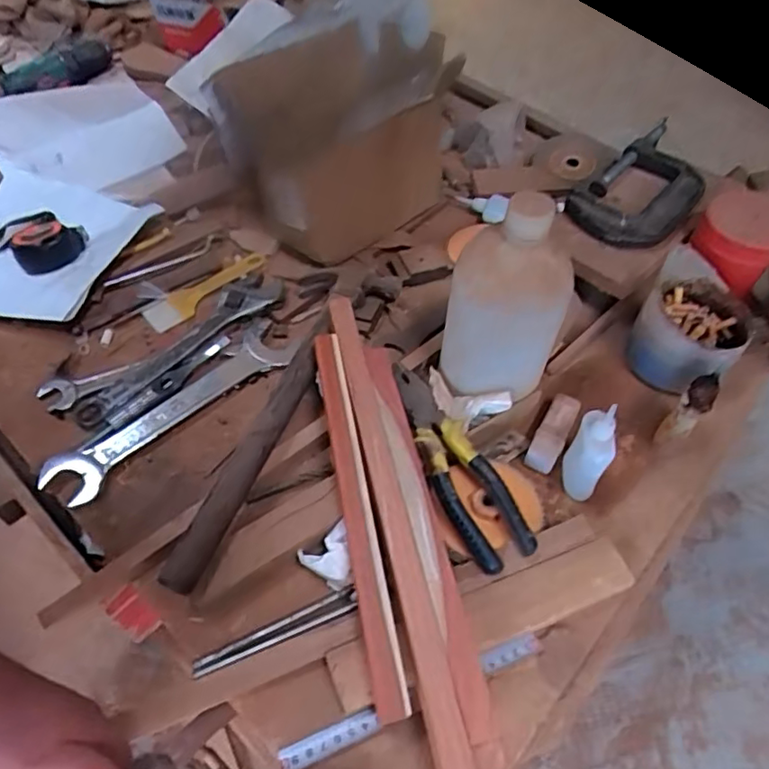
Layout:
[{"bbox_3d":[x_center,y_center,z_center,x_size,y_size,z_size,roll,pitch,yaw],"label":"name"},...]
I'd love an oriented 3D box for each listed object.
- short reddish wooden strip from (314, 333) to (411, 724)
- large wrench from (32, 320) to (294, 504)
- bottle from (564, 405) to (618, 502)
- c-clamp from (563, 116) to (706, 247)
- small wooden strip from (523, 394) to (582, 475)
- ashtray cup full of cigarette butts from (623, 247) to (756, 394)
[{"bbox_3d":[-0.022,0.089,0.450,0.020,0.020,0.296,-9,64,-8],"label":"short reddish wooden strip"},{"bbox_3d":[-0.195,0.020,0.547,0.239,0.015,0.056,-38,63,-25],"label":"large wrench"},{"bbox_3d":[0.171,0.052,0.490,0.027,0.092,0.044,13,54,8],"label":"bottle"},{"bbox_3d":[0.307,-0.231,0.685,0.106,0.034,0.237,36,61,23],"label":"c-clamp"},{"bbox_3d":[0.153,0.042,0.536,0.026,0.016,0.078,25,69,20],"label":"small wooden strip"},{"bbox_3d":[0.290,-0.053,0.561,0.093,0.103,0.103,26,57,17],"label":"ashtray cup full of cigarette butts"}]

